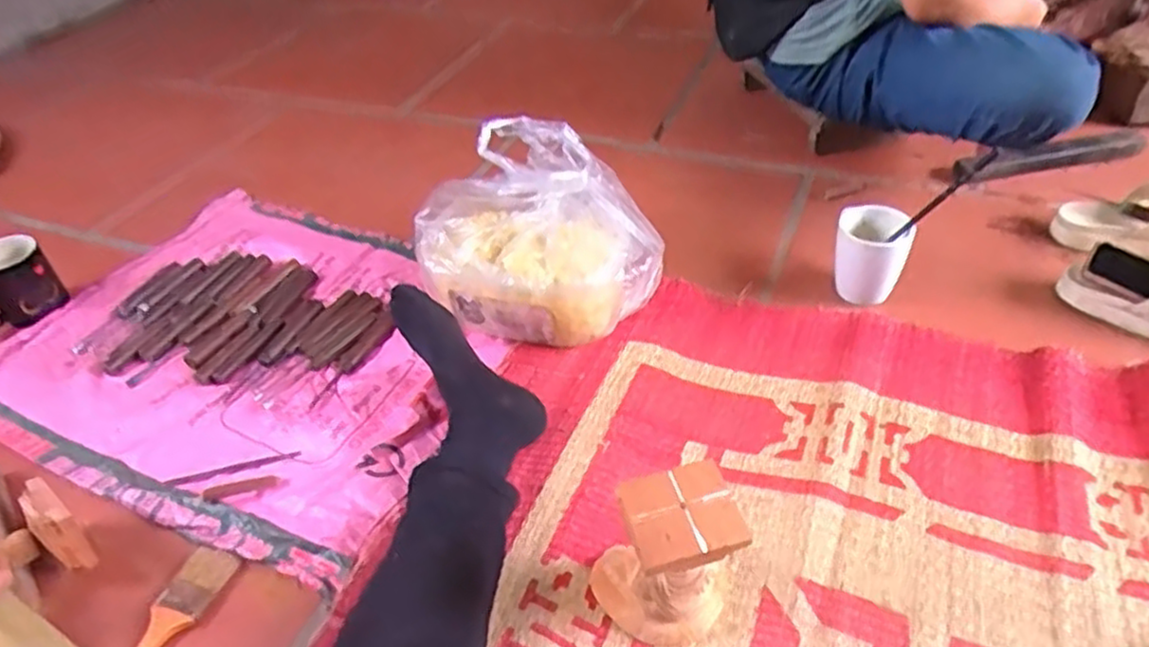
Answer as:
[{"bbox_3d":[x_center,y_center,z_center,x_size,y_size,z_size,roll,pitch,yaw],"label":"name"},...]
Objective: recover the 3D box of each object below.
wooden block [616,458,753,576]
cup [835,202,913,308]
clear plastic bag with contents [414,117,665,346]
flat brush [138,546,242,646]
[{"bbox_3d":[0.076,0.135,0.528,0.081,0.020,0.078,-14,43,-9],"label":"wooden block"},{"bbox_3d":[0.370,-0.087,0.914,0.080,0.096,0.083,-4,42,3],"label":"cup"},{"bbox_3d":[-0.036,-0.106,0.912,0.286,0.184,0.218,8,44,14],"label":"clear plastic bag with contents"},{"bbox_3d":[-0.359,0.276,0.632,0.047,0.016,0.178,9,44,17],"label":"flat brush"}]

